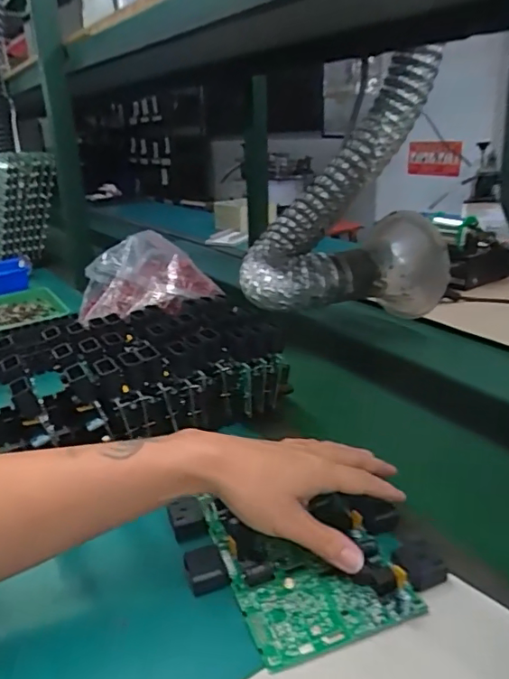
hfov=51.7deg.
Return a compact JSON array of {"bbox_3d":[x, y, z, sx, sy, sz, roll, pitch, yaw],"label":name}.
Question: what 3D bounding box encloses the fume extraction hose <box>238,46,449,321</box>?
[{"bbox_3d":[0.153,-0.221,0.807,0.292,0.361,0.303,6,23,20],"label":"fume extraction hose"}]

